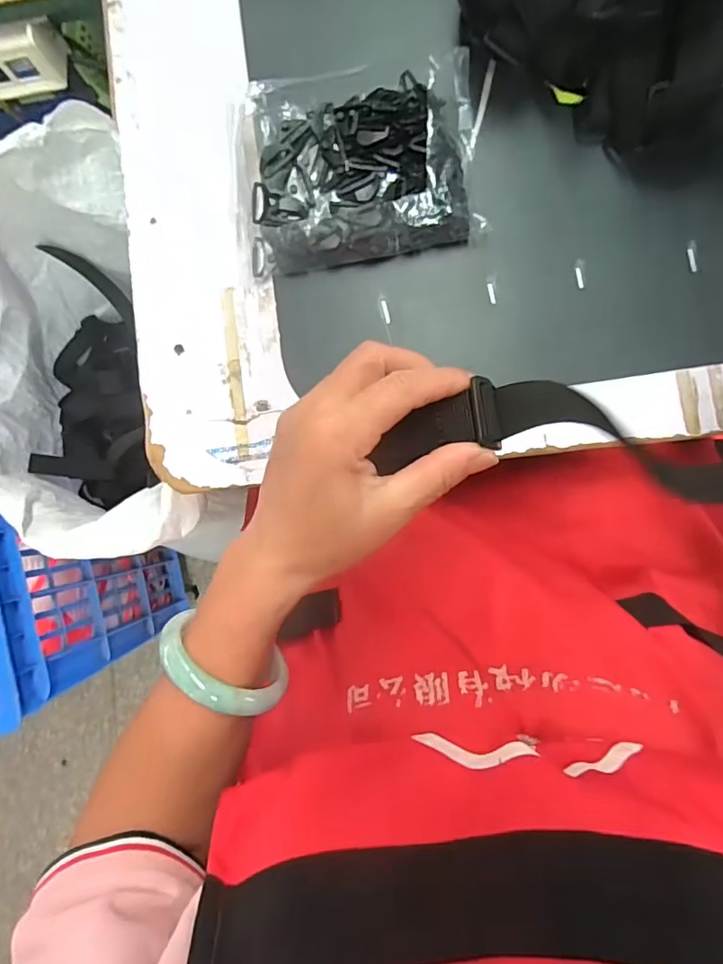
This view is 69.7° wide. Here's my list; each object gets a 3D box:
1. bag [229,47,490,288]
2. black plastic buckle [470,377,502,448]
[{"bbox_3d":[-0.007,-0.236,0.387,0.184,0.025,0.140,-9,87,5],"label":"bag"},{"bbox_3d":[0.058,-0.032,0.240,0.011,0.007,0.033,-7,84,5],"label":"black plastic buckle"}]

